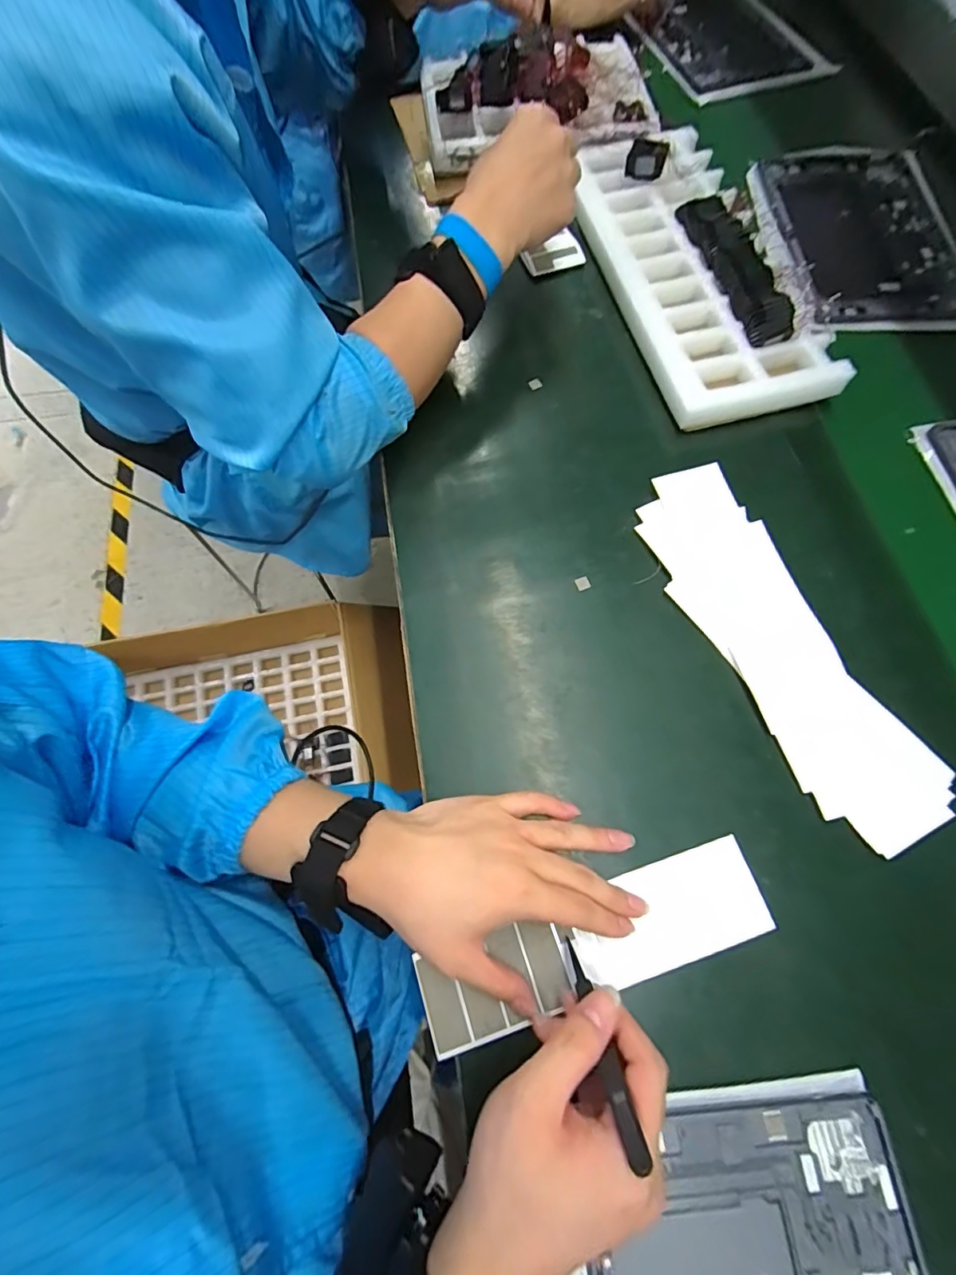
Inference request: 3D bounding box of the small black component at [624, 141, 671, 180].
[{"bbox_3d":[0.173,-0.488,0.517,0.039,0.008,0.032,7,113,1],"label":"small black component"}]

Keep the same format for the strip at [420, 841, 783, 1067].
[{"bbox_3d":[0.074,0.189,0.314,0.220,0.008,0.057,-17,70,-8],"label":"strip"}]

